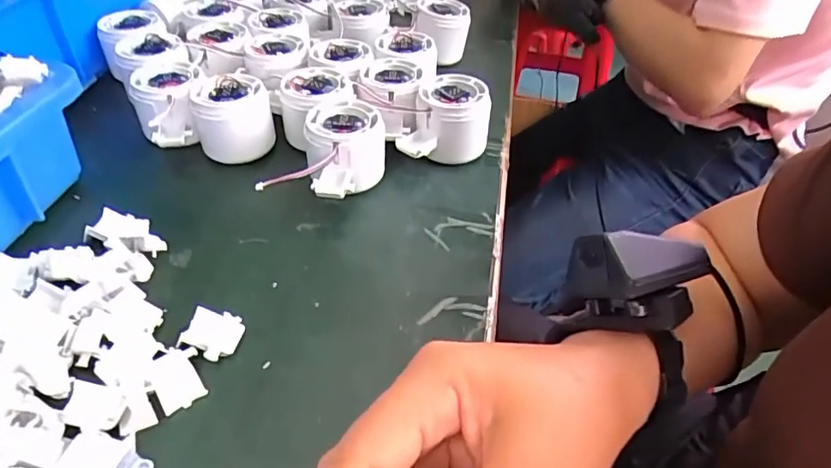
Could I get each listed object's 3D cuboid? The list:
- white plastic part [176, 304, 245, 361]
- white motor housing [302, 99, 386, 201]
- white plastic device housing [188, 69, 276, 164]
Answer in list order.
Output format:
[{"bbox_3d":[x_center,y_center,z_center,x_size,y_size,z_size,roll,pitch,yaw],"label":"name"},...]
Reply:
[{"bbox_3d":[-0.114,0.055,0.307,0.029,0.011,0.027,10,44,8],"label":"white plastic part"},{"bbox_3d":[-0.050,-0.055,0.407,0.056,0.054,0.076,-7,44,-9],"label":"white motor housing"},{"bbox_3d":[-0.144,-0.093,0.437,0.057,0.049,0.060,-15,46,-18],"label":"white plastic device housing"}]

